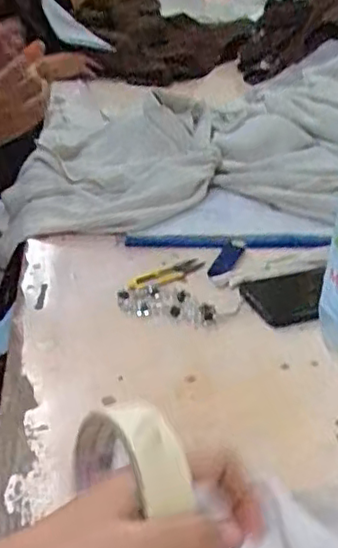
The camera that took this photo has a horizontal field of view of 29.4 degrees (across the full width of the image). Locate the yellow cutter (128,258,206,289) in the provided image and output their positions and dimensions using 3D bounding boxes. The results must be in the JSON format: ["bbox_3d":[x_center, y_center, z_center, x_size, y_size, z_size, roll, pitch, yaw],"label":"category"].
[{"bbox_3d":[-0.001,0.000,0.705,0.099,0.004,0.028,-19,37,-32],"label":"yellow cutter"}]

